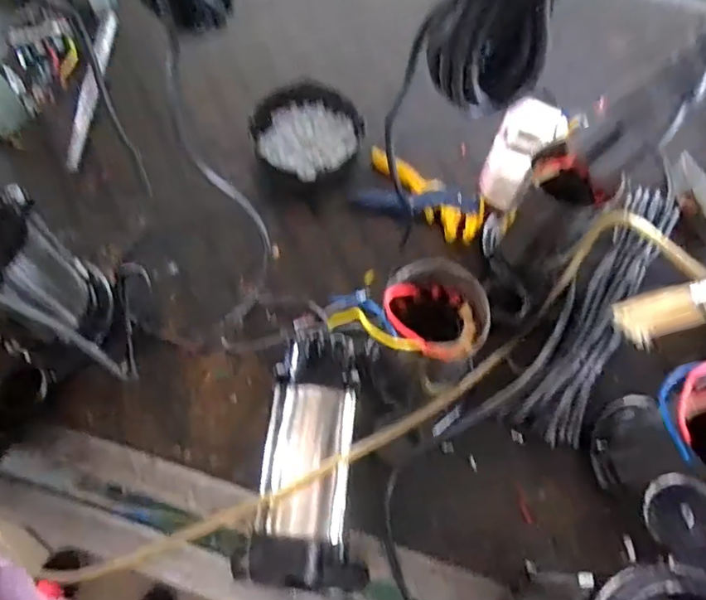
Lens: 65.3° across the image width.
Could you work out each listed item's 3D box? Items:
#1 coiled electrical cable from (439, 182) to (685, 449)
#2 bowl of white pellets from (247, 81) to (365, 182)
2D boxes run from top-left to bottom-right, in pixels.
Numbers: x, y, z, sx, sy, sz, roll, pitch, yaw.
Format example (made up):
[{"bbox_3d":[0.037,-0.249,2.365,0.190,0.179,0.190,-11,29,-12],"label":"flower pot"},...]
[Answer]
[{"bbox_3d":[0.265,0.024,0.640,0.112,0.050,0.398,36,70,13],"label":"coiled electrical cable"},{"bbox_3d":[-0.061,-0.221,0.735,0.141,0.078,0.116,8,66,2],"label":"bowl of white pellets"}]

